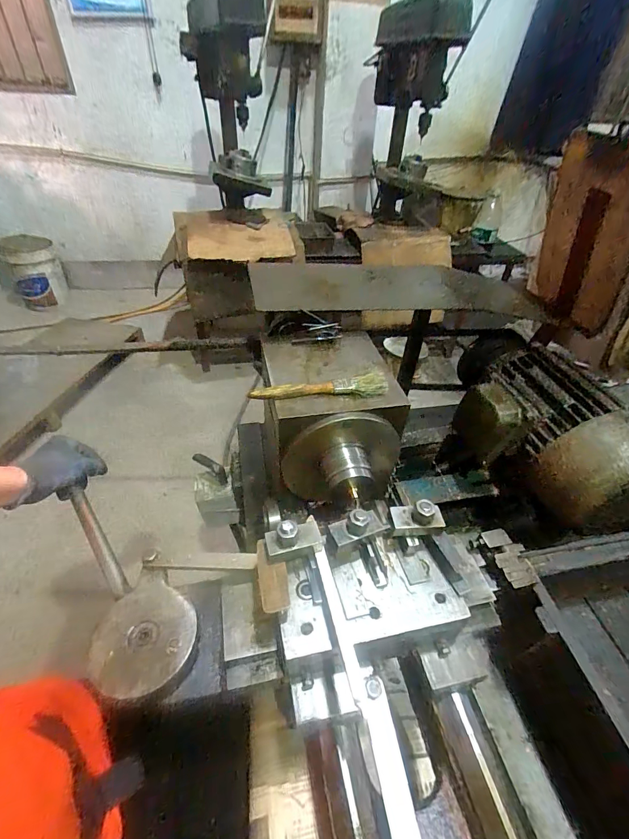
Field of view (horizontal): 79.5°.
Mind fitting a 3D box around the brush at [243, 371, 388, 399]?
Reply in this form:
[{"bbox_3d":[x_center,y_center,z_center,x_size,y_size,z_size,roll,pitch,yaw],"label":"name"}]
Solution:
[{"bbox_3d":[0.006,-0.036,0.431,0.156,0.017,0.022,-4,43,-9],"label":"brush"}]

